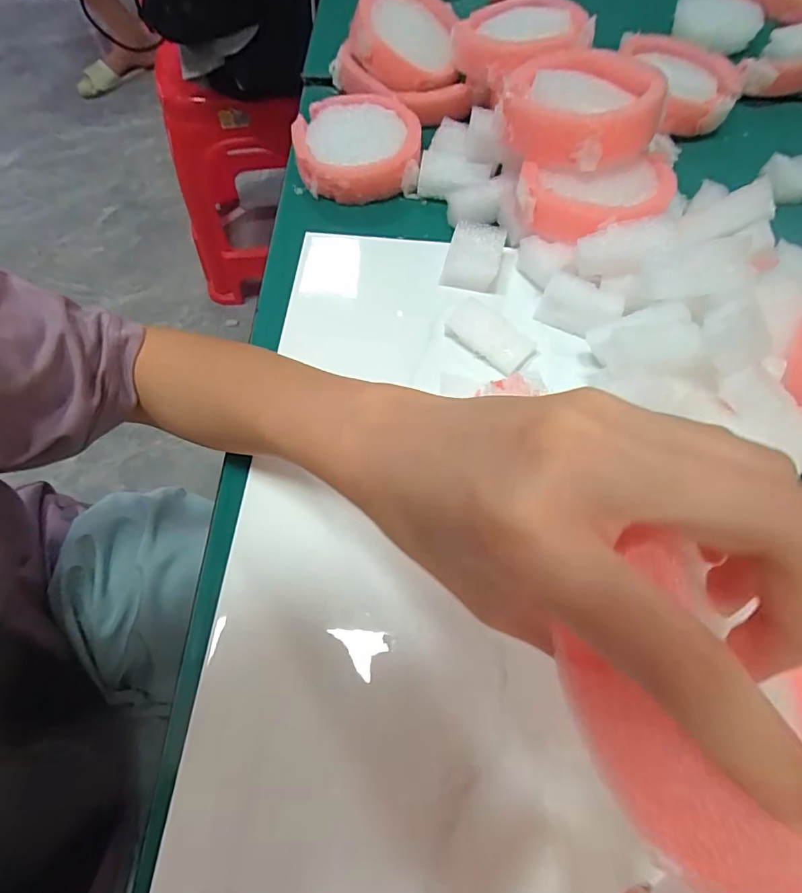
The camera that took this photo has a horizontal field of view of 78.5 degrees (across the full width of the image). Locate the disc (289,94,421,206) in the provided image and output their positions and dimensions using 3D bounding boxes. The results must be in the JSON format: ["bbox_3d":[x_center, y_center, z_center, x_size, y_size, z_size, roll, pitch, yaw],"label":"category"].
[{"bbox_3d":[-0.035,-0.237,0.391,0.095,0.031,0.087,0,64,0],"label":"disc"}]

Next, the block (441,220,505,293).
[{"bbox_3d":[0.049,-0.128,0.333,0.035,0.028,0.037,15,65,7],"label":"block"}]

